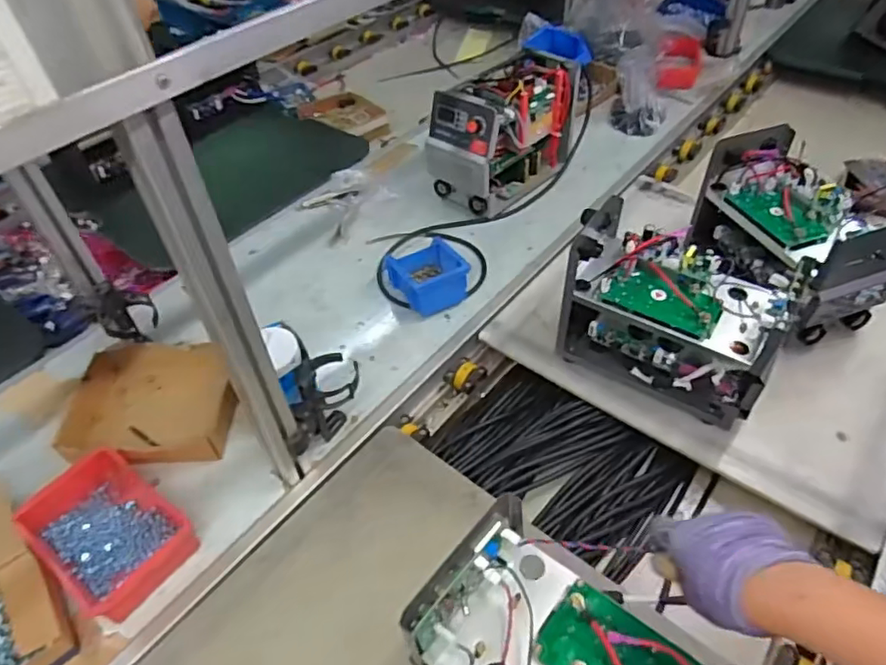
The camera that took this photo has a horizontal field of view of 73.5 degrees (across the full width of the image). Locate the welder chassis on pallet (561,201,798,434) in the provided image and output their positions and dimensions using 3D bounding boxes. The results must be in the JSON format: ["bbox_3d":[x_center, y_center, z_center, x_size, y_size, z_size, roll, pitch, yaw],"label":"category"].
[{"bbox_3d":[0.318,-0.024,0.855,0.292,0.204,0.147,26,54,23],"label":"welder chassis on pallet"}]

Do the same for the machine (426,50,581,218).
[{"bbox_3d":[0.118,-0.397,1.172,0.169,0.209,0.298,32,55,28],"label":"machine"}]

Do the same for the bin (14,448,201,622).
[{"bbox_3d":[-0.410,0.240,0.726,0.201,0.052,0.136,29,56,25],"label":"bin"}]

